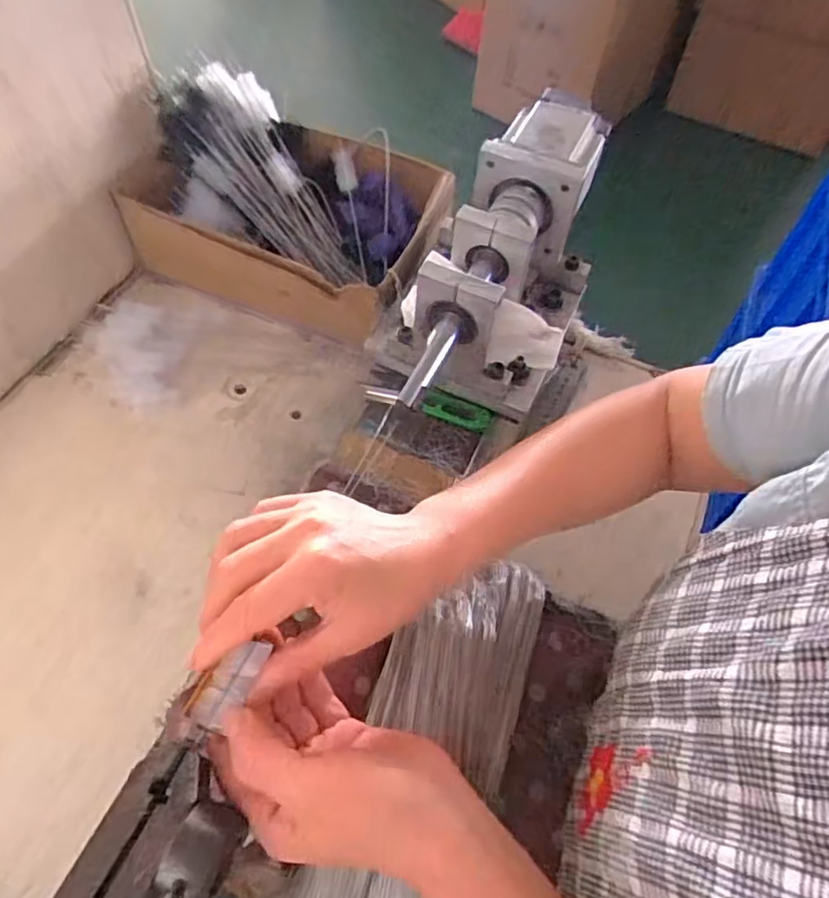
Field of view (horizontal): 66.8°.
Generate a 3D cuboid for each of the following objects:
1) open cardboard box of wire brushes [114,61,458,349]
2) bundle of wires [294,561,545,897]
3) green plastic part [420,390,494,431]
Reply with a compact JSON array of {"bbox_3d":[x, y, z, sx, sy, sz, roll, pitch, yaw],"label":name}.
[{"bbox_3d":[-0.118,-0.235,0.617,0.279,0.132,0.186,24,61,11],"label":"open cardboard box of wire brushes"},{"bbox_3d":[0.007,0.215,0.415,0.098,0.033,0.307,18,61,7],"label":"bundle of wires"},{"bbox_3d":[0.036,-0.032,0.530,0.060,0.013,0.020,21,61,9],"label":"green plastic part"}]

